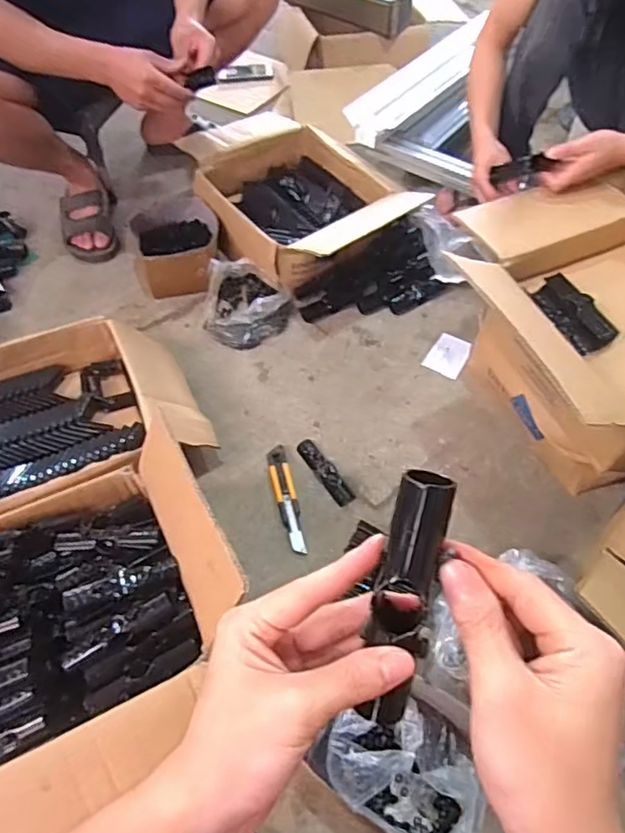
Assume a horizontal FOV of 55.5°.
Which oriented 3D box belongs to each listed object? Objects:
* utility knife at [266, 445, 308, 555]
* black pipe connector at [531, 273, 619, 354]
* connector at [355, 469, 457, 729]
[{"bbox_3d":[-0.040,0.127,0.927,0.032,0.017,0.178,-11,56,-8],"label":"utility knife"},{"bbox_3d":[0.378,-0.147,0.861,0.060,0.032,0.126,-30,60,-19],"label":"black pipe connector"},{"bbox_3d":[0.049,0.094,0.308,0.030,0.138,0.031,8,14,6],"label":"connector"}]

